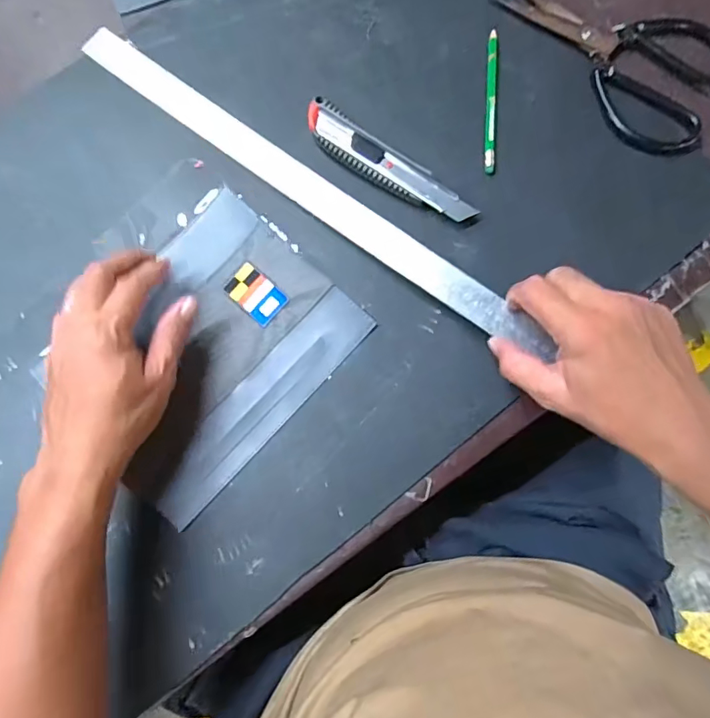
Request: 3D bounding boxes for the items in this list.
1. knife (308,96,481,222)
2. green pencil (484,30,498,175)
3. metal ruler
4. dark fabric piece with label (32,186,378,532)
[{"bbox_3d":[0.024,-0.160,0.426,0.163,0.013,0.035,39,82,7],"label":"knife"},{"bbox_3d":[0.118,-0.225,0.441,0.010,0.004,0.136,4,80,1],"label":"green pencil"},{"bbox_3d":[-0.050,-0.149,0.427,0.480,0.006,0.027,37,86,11],"label":"metal ruler"},{"bbox_3d":[-0.118,-0.007,0.404,0.169,0.010,0.214,43,83,8],"label":"dark fabric piece with label"}]

